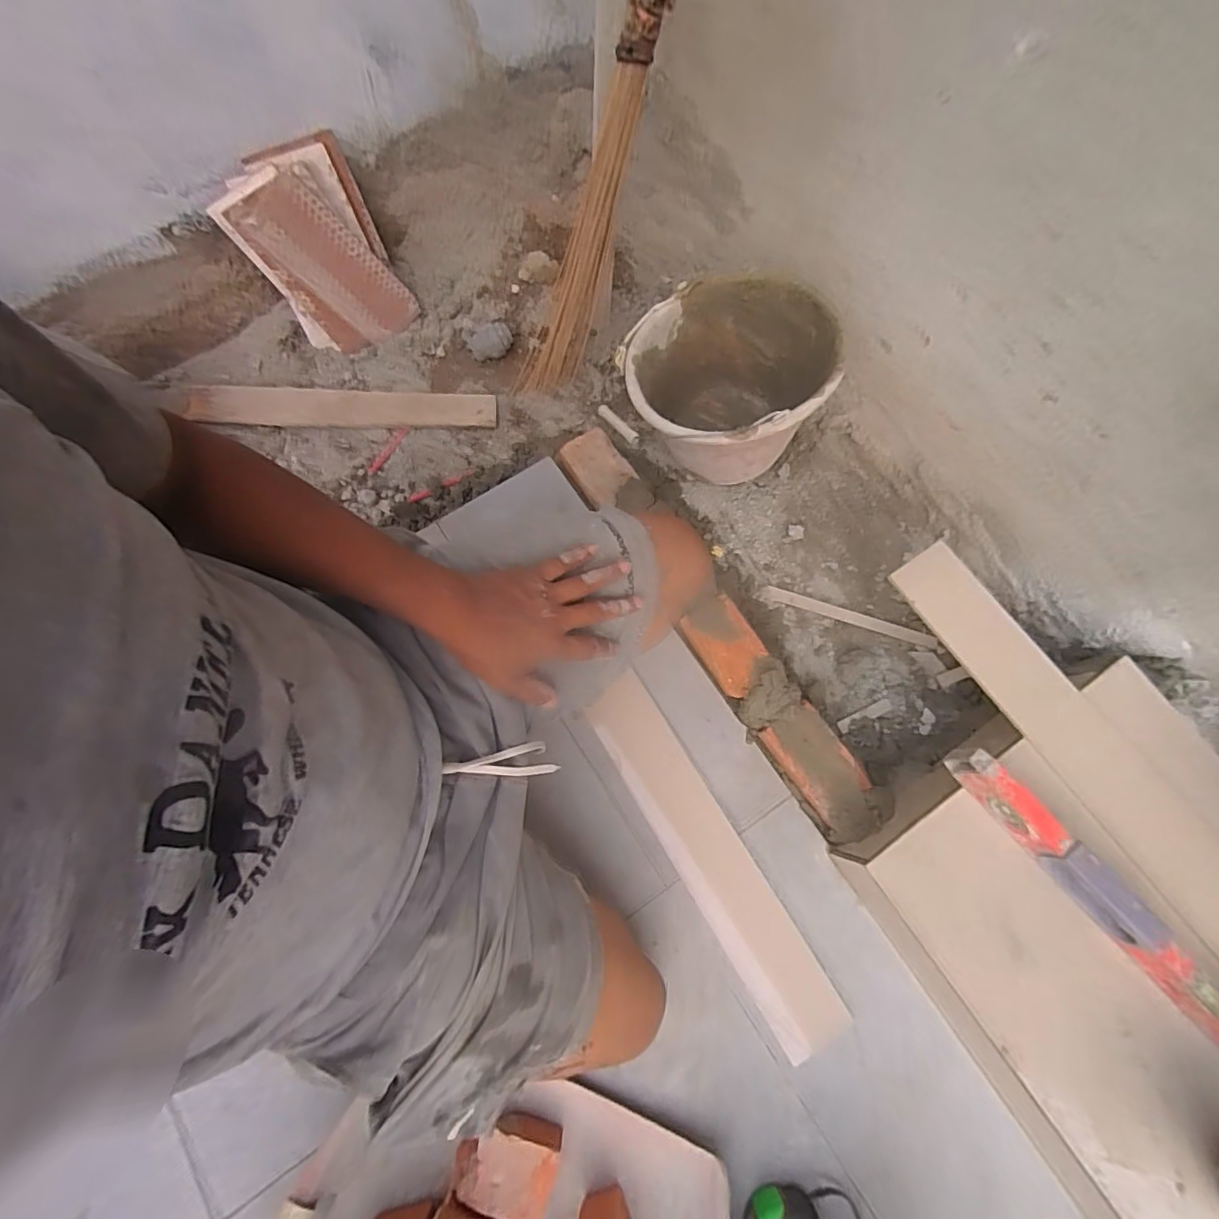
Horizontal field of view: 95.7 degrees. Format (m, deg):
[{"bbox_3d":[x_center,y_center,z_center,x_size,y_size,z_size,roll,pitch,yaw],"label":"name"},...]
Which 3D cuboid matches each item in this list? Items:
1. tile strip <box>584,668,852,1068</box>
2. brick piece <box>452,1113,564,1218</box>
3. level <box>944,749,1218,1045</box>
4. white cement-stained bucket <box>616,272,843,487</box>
[{"bbox_3d":[0.121,0.302,0.695,0.088,0.016,0.466,-28,71,-16],"label":"tile strip"},{"bbox_3d":[-0.108,0.583,0.583,0.100,0.043,0.085,21,74,4],"label":"brick piece"},{"bbox_3d":[0.569,0.367,0.546,0.028,0.061,0.560,-38,78,-12],"label":"level"},{"bbox_3d":[0.162,-0.320,0.826,0.259,0.220,0.276,1,74,-2],"label":"white cement-stained bucket"}]

